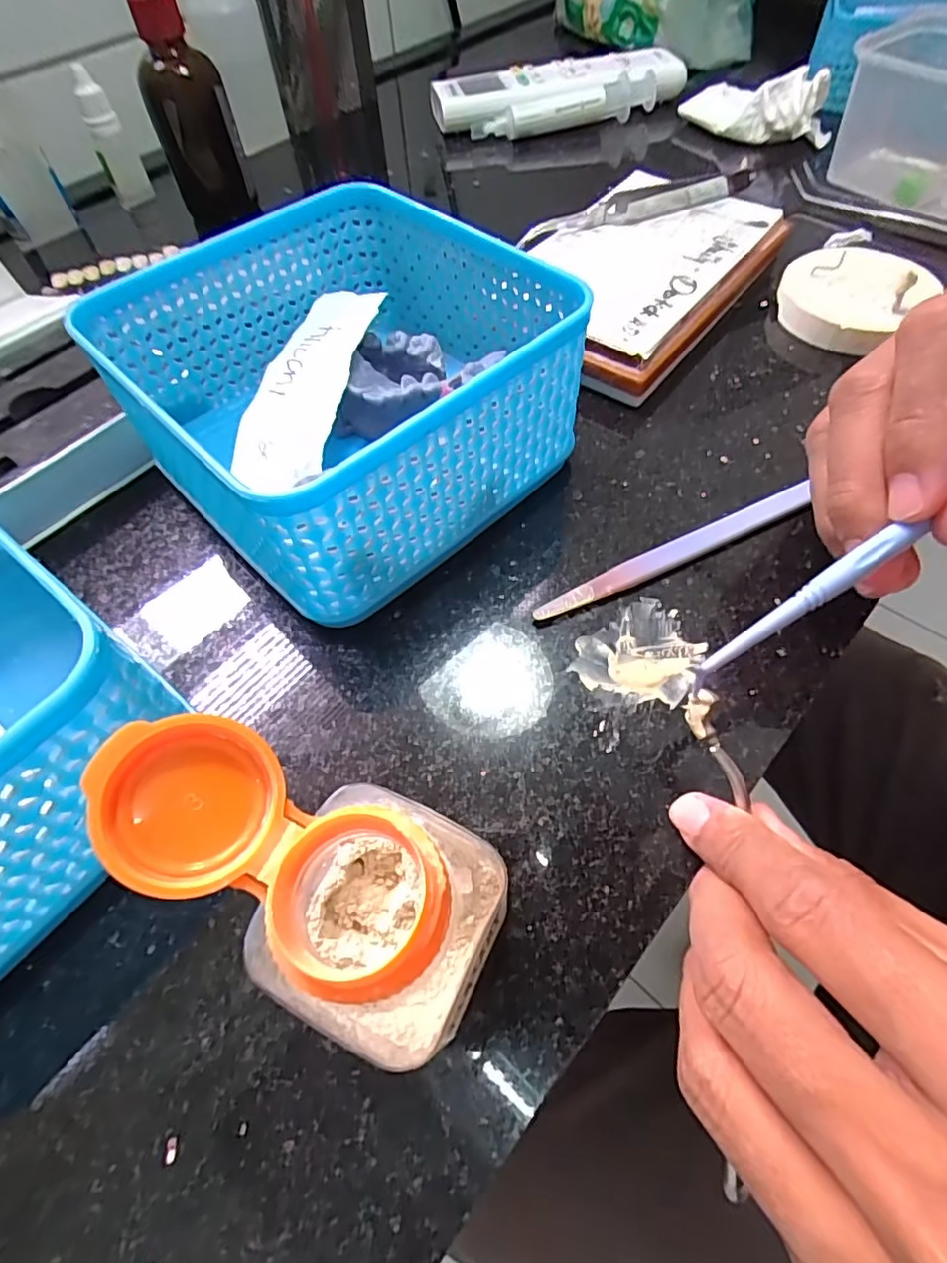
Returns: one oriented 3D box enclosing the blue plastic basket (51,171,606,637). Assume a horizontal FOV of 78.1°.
[{"bbox_3d":[-0.045,-0.091,0.213,0.129,0.058,0.133,-41,64,-20],"label":"blue plastic basket"}]

